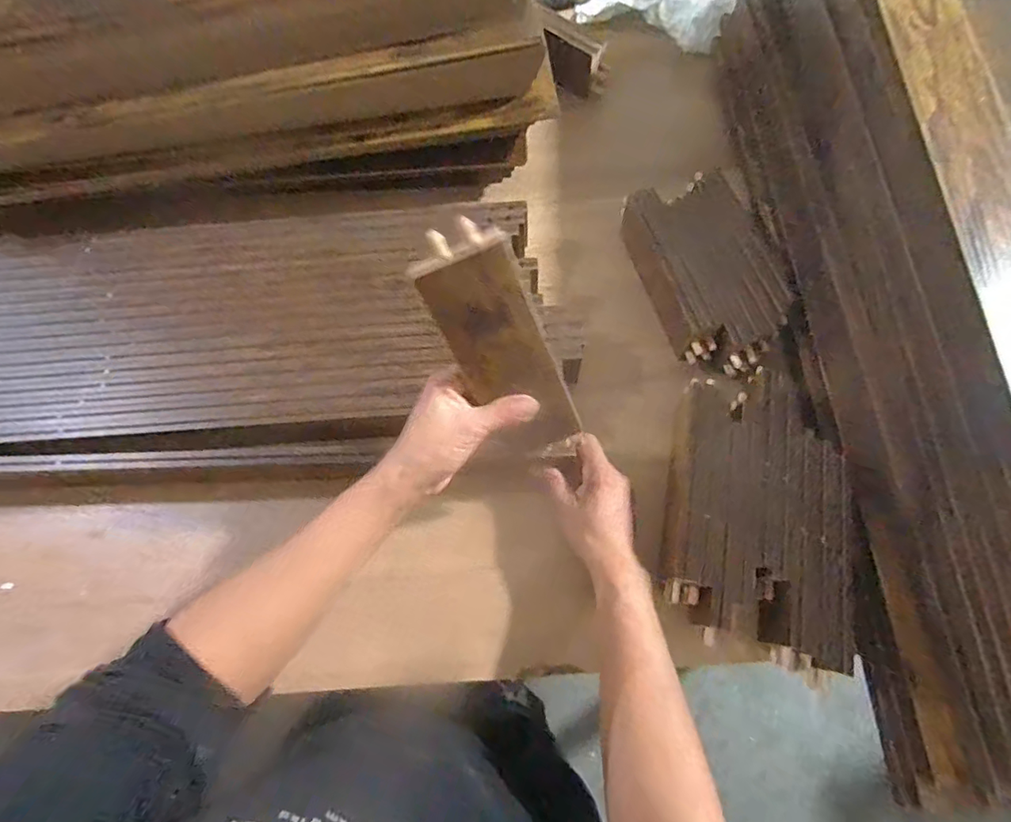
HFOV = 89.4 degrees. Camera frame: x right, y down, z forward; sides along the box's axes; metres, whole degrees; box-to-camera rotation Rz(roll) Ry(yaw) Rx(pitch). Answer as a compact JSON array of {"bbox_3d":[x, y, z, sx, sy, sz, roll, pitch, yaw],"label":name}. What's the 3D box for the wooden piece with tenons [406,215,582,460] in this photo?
[{"bbox_3d":[-0.002,-0.040,0.362,0.064,0.185,0.010,-22,38,7],"label":"wooden piece with tenons"}]

